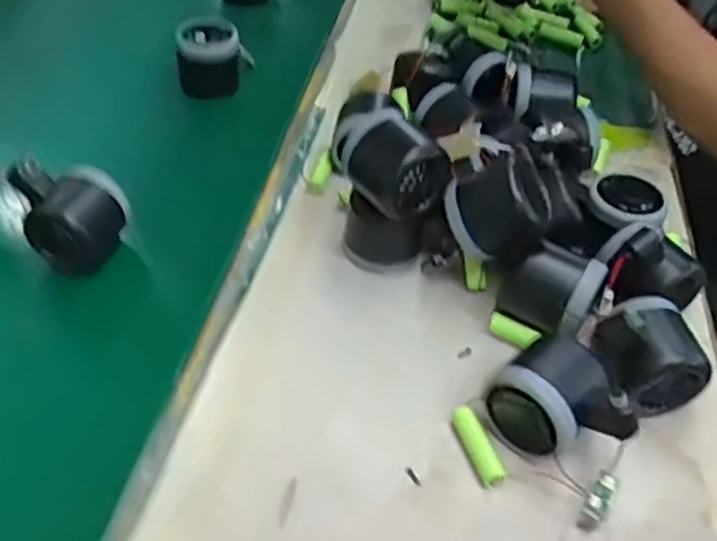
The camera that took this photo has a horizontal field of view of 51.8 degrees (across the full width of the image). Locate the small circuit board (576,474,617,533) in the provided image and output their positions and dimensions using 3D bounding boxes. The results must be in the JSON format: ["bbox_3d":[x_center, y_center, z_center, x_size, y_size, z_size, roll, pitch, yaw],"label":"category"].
[{"bbox_3d":[0.131,0.127,0.405,0.011,0.008,0.032,31,81,23],"label":"small circuit board"}]

